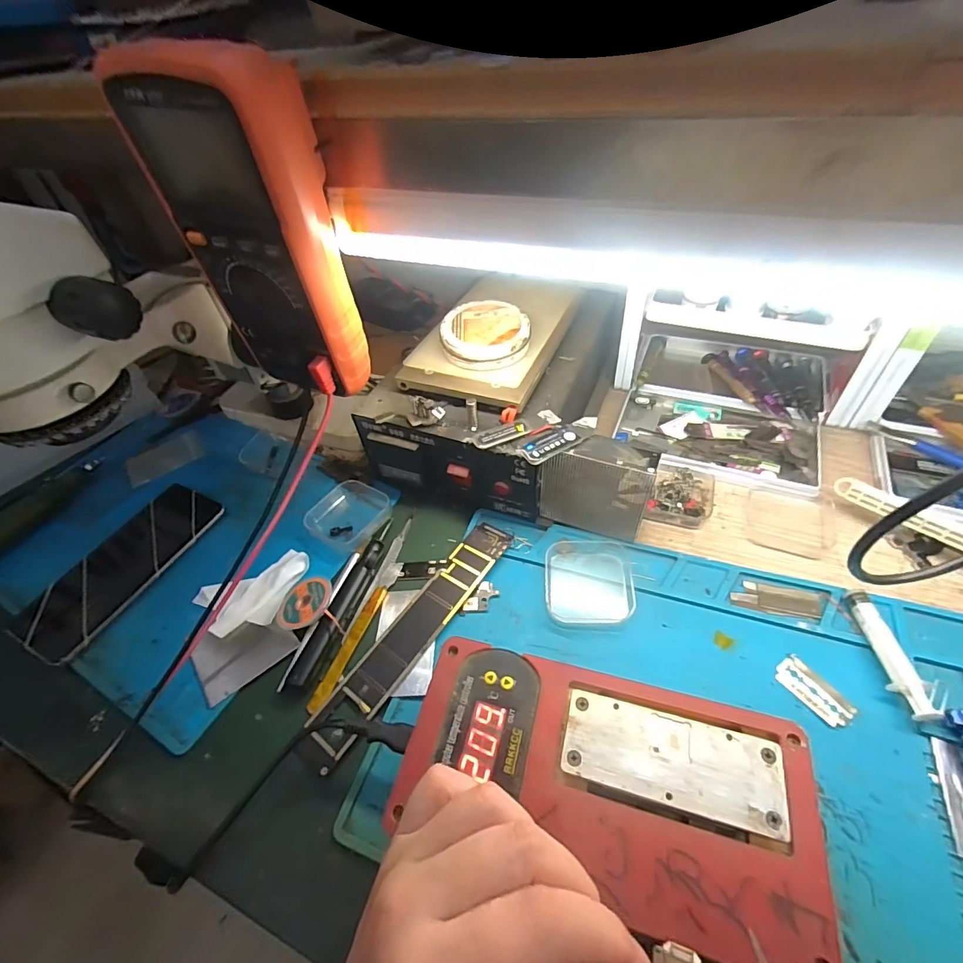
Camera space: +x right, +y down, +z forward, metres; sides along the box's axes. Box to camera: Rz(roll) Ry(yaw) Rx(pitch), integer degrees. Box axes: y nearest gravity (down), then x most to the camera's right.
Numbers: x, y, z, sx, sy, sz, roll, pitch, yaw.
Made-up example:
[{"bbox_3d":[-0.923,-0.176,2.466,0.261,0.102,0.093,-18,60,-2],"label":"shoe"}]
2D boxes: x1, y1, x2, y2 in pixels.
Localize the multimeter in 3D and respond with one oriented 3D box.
[{"bbox_3d":[-0.118,-0.131,0.263,0.088,0.166,0.051,20,54,23],"label":"multimeter"}]

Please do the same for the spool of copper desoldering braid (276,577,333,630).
[{"bbox_3d":[-0.134,0.092,0.356,0.041,0.008,0.041,-12,43,12],"label":"spool of copper desoldering braid"}]

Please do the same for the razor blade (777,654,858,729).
[{"bbox_3d":[0.210,0.131,0.291,0.023,0.004,0.043,-29,52,-17],"label":"razor blade"}]

